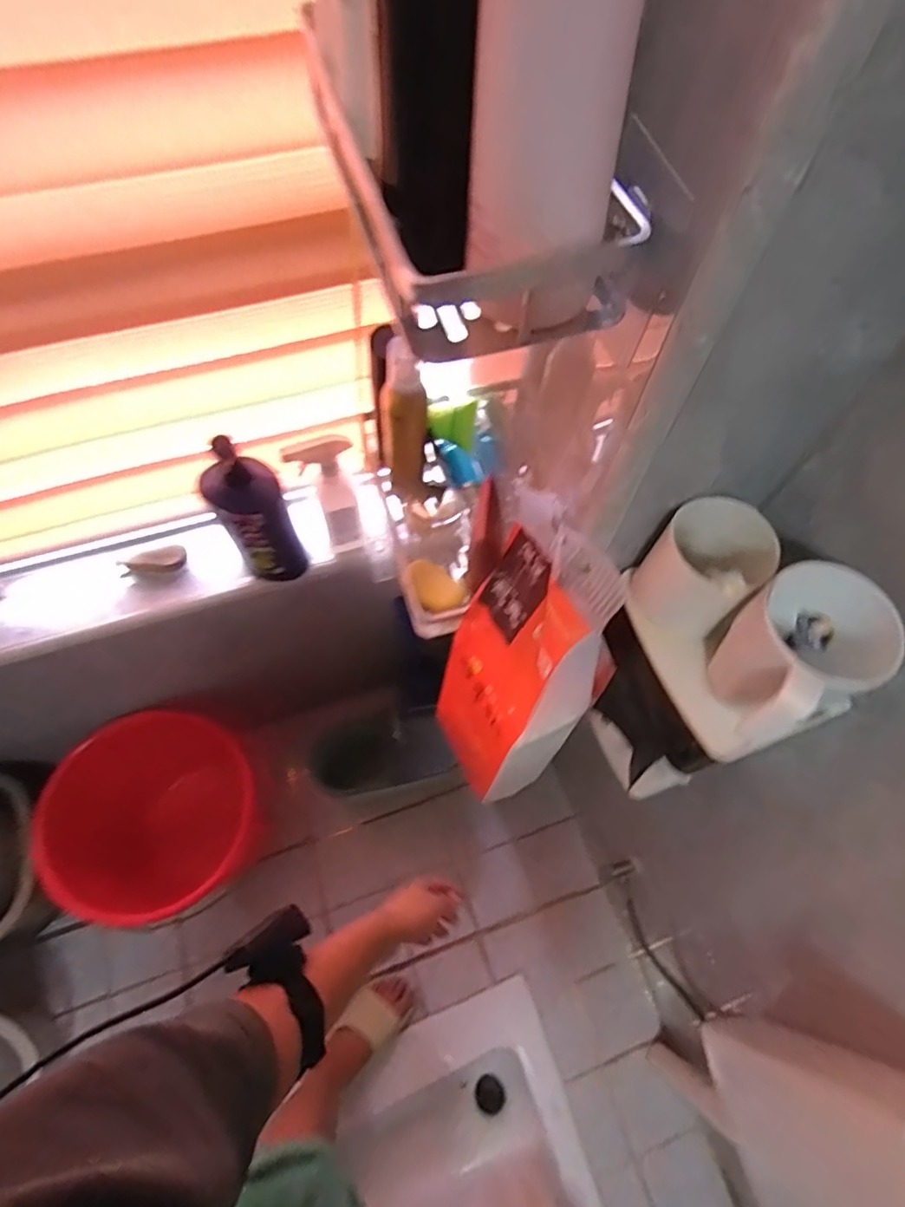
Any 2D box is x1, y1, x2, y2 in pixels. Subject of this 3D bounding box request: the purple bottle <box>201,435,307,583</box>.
[{"bbox_3d":[-0.267,-0.118,0.788,0.090,0.252,0.073,-27,68,-14],"label":"purple bottle"}]

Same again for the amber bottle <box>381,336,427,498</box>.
[{"bbox_3d":[-0.054,-0.194,0.642,0.045,0.209,0.049,-18,66,-10],"label":"amber bottle"}]

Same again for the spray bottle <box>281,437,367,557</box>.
[{"bbox_3d":[-0.162,-0.139,0.795,0.077,0.213,0.040,-24,67,-13],"label":"spray bottle"}]

